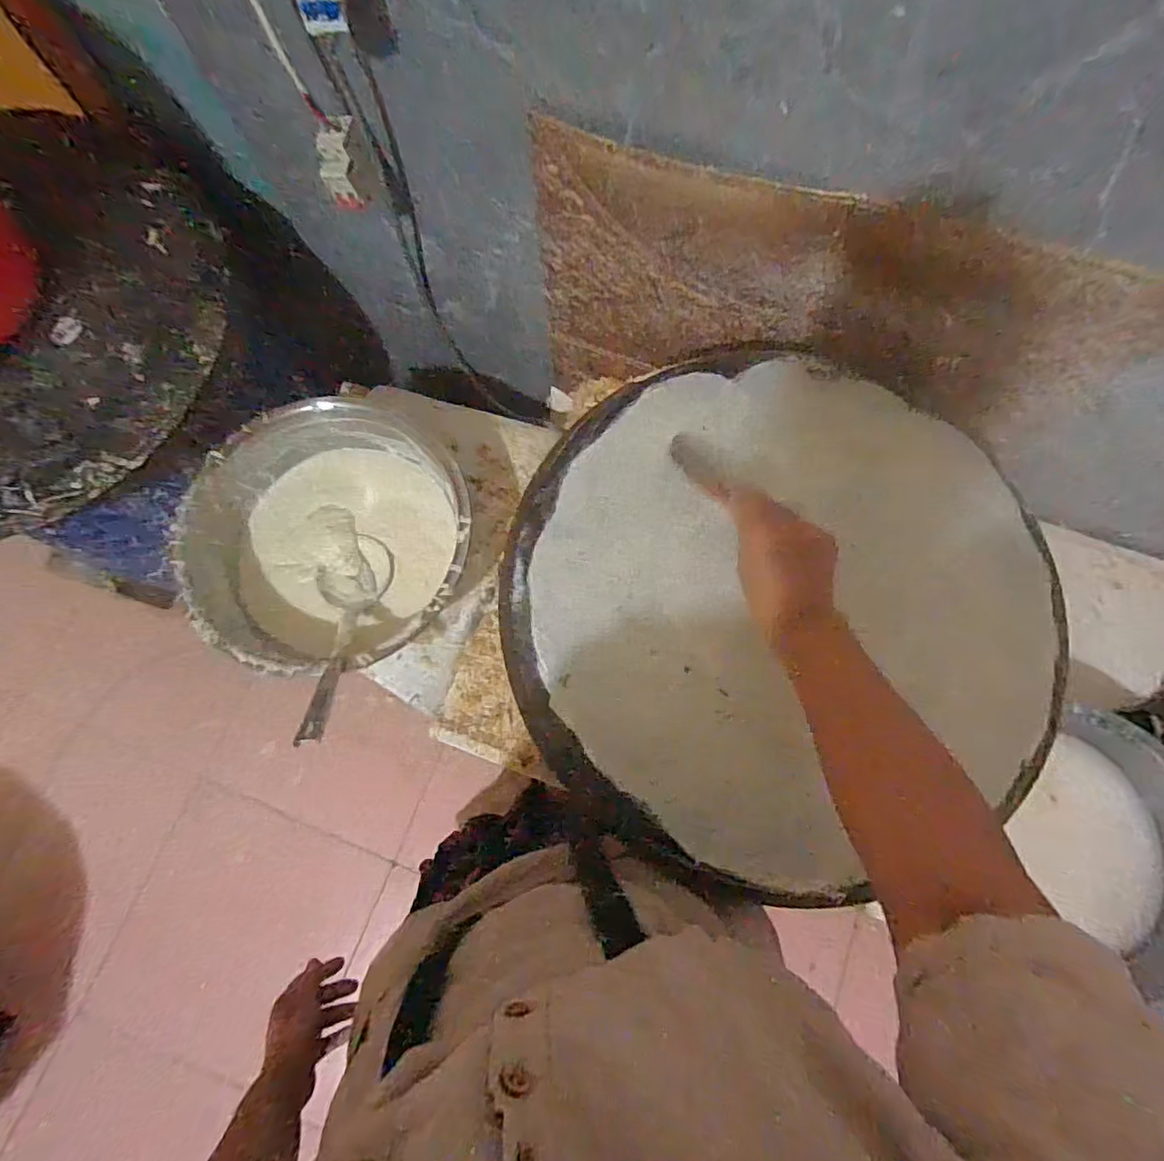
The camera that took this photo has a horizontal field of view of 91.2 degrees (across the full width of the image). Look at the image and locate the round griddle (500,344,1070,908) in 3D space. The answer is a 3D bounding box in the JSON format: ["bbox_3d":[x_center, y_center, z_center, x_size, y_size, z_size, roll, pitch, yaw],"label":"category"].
[{"bbox_3d":[0.188,0.005,0.563,0.521,0.046,0.517,0,75,0],"label":"round griddle"}]

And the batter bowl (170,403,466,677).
[{"bbox_3d":[-0.349,-0.066,0.813,0.385,0.125,0.385,0,75,0],"label":"batter bowl"}]

